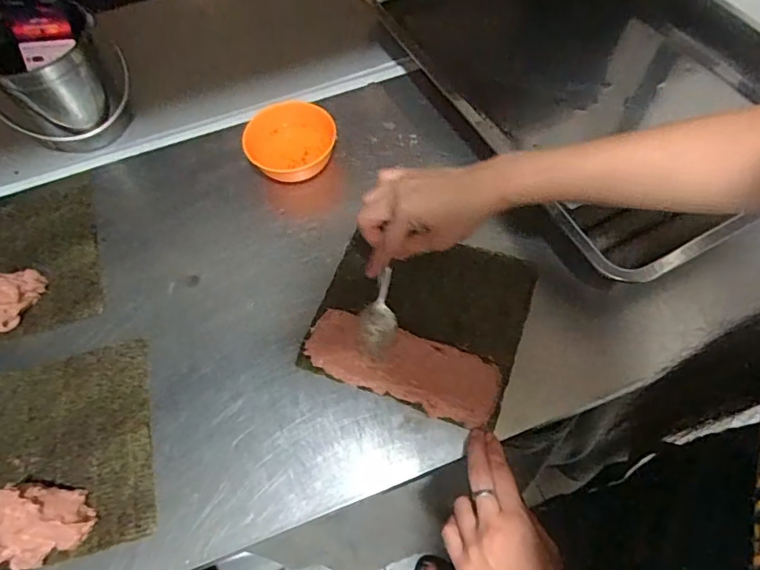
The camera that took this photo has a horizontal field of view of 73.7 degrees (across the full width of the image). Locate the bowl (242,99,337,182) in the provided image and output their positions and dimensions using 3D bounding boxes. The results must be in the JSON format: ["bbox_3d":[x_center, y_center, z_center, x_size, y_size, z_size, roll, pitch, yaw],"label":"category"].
[{"bbox_3d":[-0.106,-0.167,0.601,0.105,0.044,0.091,-13,61,-4],"label":"bowl"}]

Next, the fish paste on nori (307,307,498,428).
[{"bbox_3d":[0.020,0.076,0.486,0.184,0.018,0.063,17,63,12],"label":"fish paste on nori"}]

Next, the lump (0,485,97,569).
[{"bbox_3d":[-0.301,0.199,0.420,0.111,0.036,0.060,1,61,3],"label":"lump"}]

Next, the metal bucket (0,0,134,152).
[{"bbox_3d":[-0.399,-0.258,0.636,0.137,0.133,0.137,-1,61,2],"label":"metal bucket"}]

